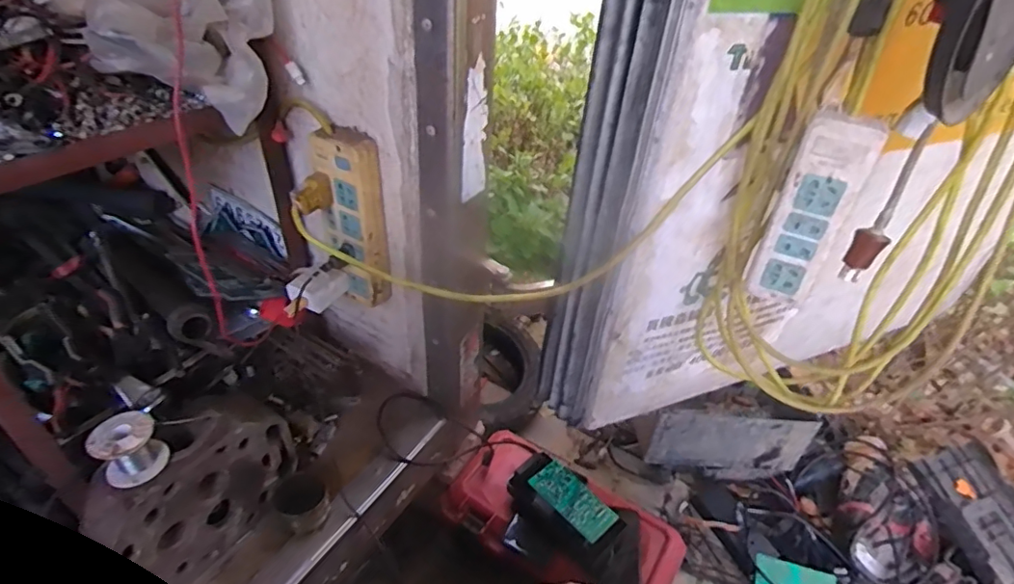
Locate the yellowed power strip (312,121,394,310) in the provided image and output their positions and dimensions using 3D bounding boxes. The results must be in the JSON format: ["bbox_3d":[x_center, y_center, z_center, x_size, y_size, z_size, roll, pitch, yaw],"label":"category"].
[{"bbox_3d":[-0.193,-0.085,0.685,0.088,0.224,0.044,21,41,21],"label":"yellowed power strip"}]

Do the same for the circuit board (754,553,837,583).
[{"bbox_3d":[0.510,0.516,0.960,0.128,0.010,0.065,8,61,26],"label":"circuit board"}]

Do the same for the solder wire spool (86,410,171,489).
[{"bbox_3d":[-0.378,0.158,0.546,0.052,0.054,0.054,2,38,-2],"label":"solder wire spool"}]

